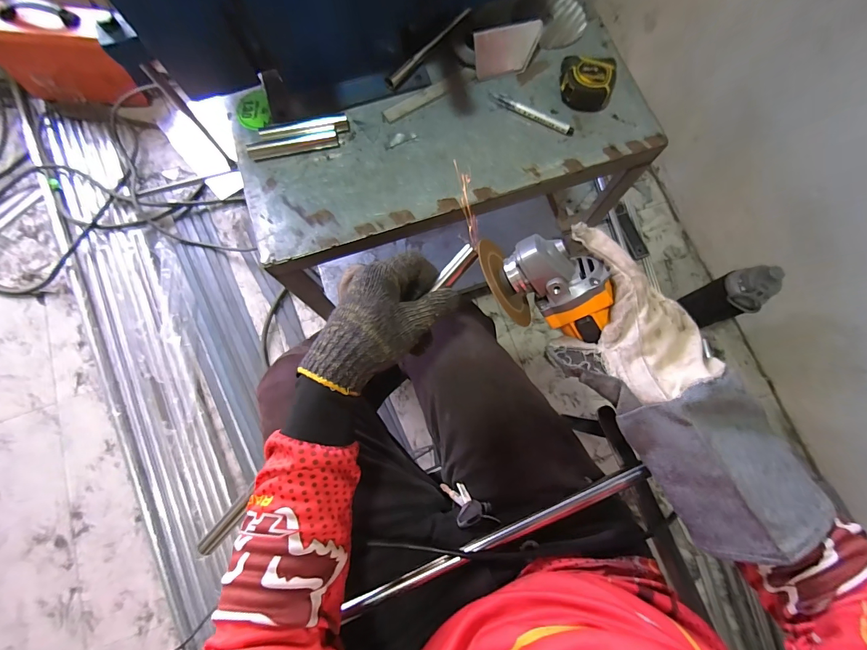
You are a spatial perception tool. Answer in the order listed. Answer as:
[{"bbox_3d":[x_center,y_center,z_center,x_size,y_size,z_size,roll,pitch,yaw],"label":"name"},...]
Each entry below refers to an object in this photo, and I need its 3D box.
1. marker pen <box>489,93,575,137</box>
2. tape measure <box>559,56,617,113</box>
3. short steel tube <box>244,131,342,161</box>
[{"bbox_3d":[0.147,-0.317,0.565,0.136,0.013,0.017,30,80,5],"label":"marker pen"},{"bbox_3d":[0.227,-0.358,0.560,0.078,0.039,0.064,10,79,4],"label":"tape measure"},{"bbox_3d":[-0.201,-0.261,0.545,0.124,0.019,0.020,-13,79,-4],"label":"short steel tube"}]

